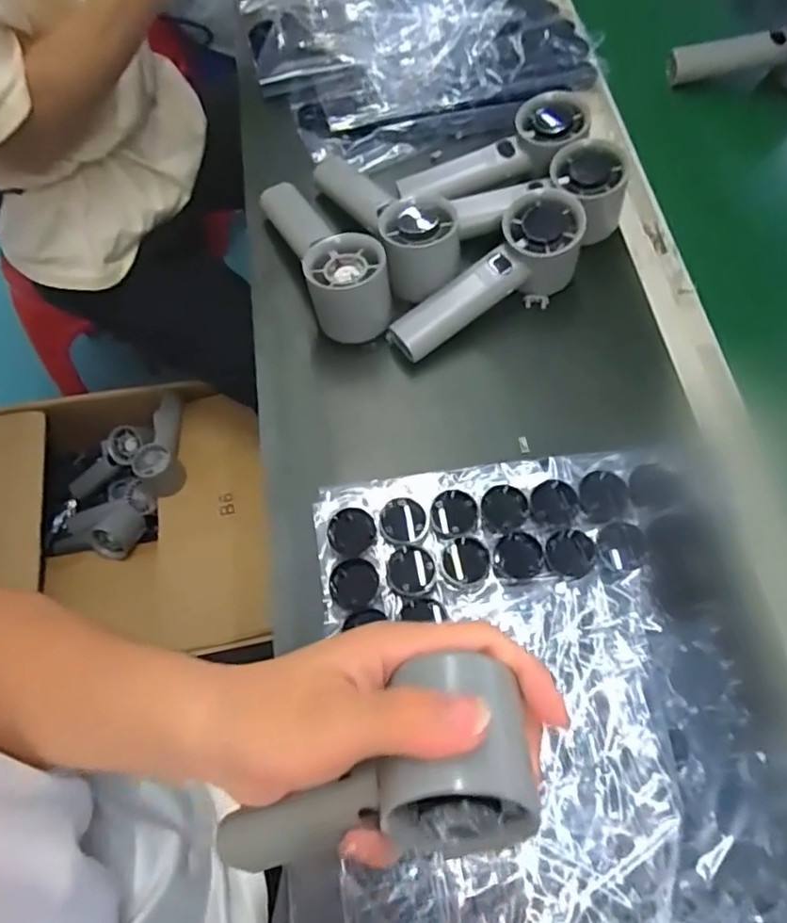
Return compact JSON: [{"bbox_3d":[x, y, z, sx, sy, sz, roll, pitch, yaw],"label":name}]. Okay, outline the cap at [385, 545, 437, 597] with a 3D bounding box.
[{"bbox_3d":[0.011,0.065,0.372,0.029,0.005,0.031,1,66,-1],"label":"cap"}]

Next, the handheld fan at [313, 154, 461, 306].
[{"bbox_3d":[-0.007,-0.192,0.491,0.058,0.051,0.163,-26,56,-13],"label":"handheld fan"}]

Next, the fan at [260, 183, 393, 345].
[{"bbox_3d":[-0.051,-0.164,0.465,0.055,0.054,0.156,-20,68,-10],"label":"fan"}]

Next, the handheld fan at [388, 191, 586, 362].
[{"bbox_3d":[0.068,-0.130,0.465,0.158,0.053,0.051,-36,71,-3],"label":"handheld fan"}]

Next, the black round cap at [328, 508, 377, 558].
[{"bbox_3d":[-0.026,0.045,0.391,0.029,0.010,0.029,1,66,-1],"label":"black round cap"}]

